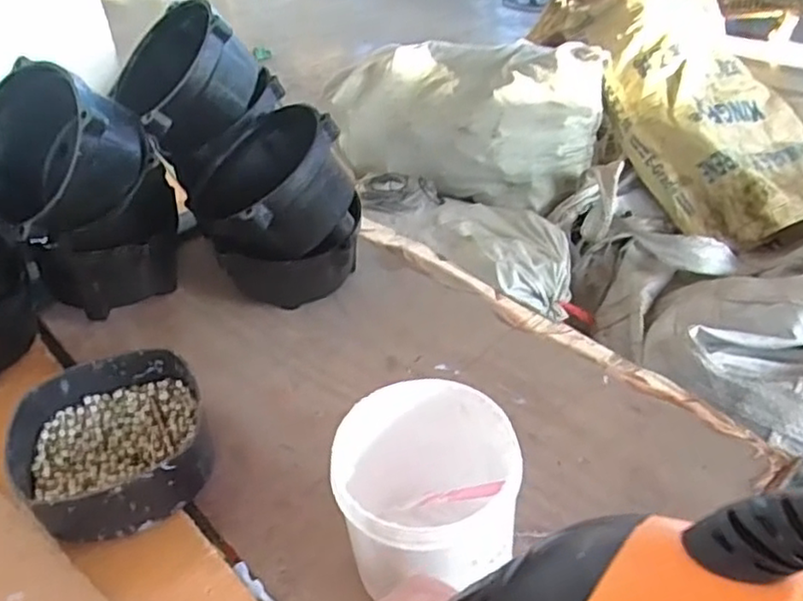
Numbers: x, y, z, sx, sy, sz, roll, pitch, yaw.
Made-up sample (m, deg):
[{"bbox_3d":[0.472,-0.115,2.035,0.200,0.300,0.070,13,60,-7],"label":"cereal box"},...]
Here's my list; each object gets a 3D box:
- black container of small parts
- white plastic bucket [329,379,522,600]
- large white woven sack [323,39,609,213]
[{"bbox_3d":[-0.189,0.093,0.452,0.116,0.043,0.120,-18,41,-16],"label":"black container of small parts"},{"bbox_3d":[0.013,0.115,0.377,0.090,0.108,0.096,-3,39,2],"label":"white plastic bucket"},{"bbox_3d":[0.115,-0.459,1.623,0.692,0.290,0.292,14,43,21],"label":"large white woven sack"}]

